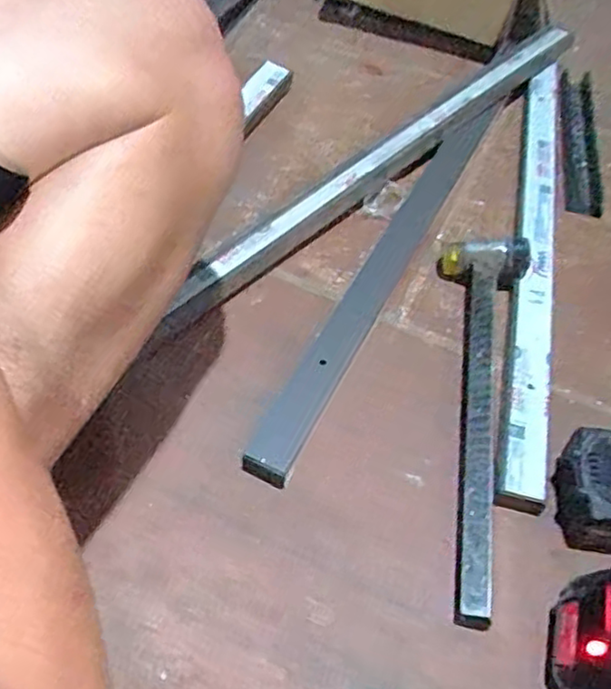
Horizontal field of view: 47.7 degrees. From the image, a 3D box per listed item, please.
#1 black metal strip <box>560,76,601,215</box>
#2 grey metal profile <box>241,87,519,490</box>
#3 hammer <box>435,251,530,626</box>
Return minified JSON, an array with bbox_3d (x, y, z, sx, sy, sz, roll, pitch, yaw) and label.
[{"bbox_3d":[0.326,-0.246,0.819,0.044,0.026,0.279,13,52,4],"label":"black metal strip"},{"bbox_3d":[0.084,-0.090,0.658,0.043,0.020,0.523,24,54,13],"label":"grey metal profile"},{"bbox_3d":[0.128,0.042,0.560,0.078,0.039,0.352,15,52,6],"label":"hammer"}]

